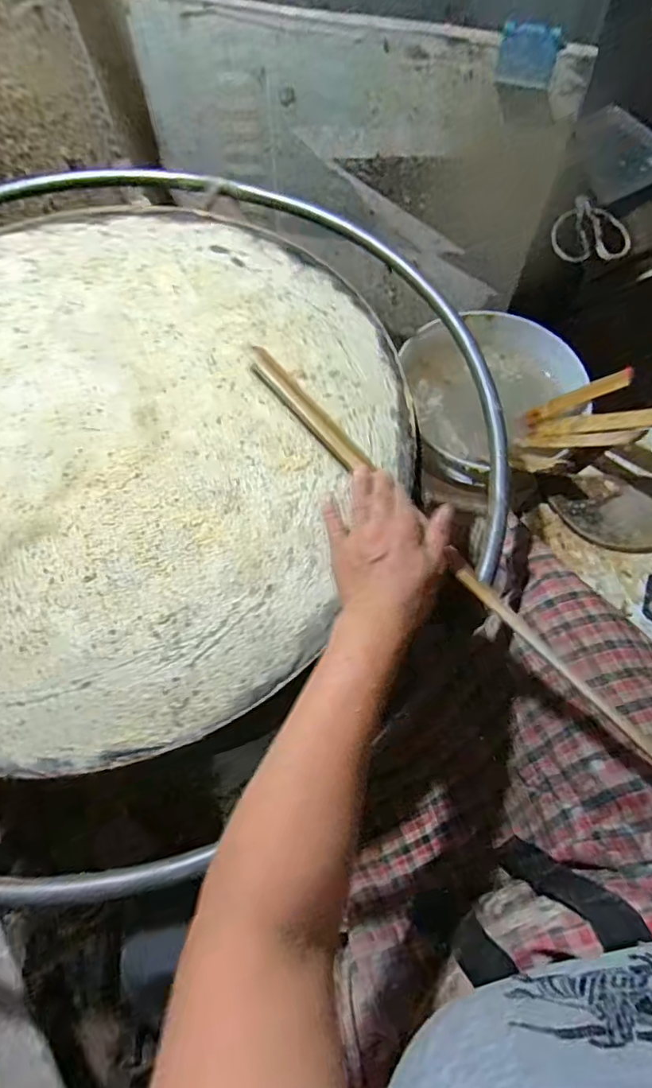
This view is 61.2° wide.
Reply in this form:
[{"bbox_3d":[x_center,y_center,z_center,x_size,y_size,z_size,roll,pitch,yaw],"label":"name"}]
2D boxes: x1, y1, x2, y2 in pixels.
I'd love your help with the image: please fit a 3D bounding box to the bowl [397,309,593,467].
[{"bbox_3d":[0.250,-0.246,0.854,0.242,0.104,0.230,-1,67,2],"label":"bowl"}]

